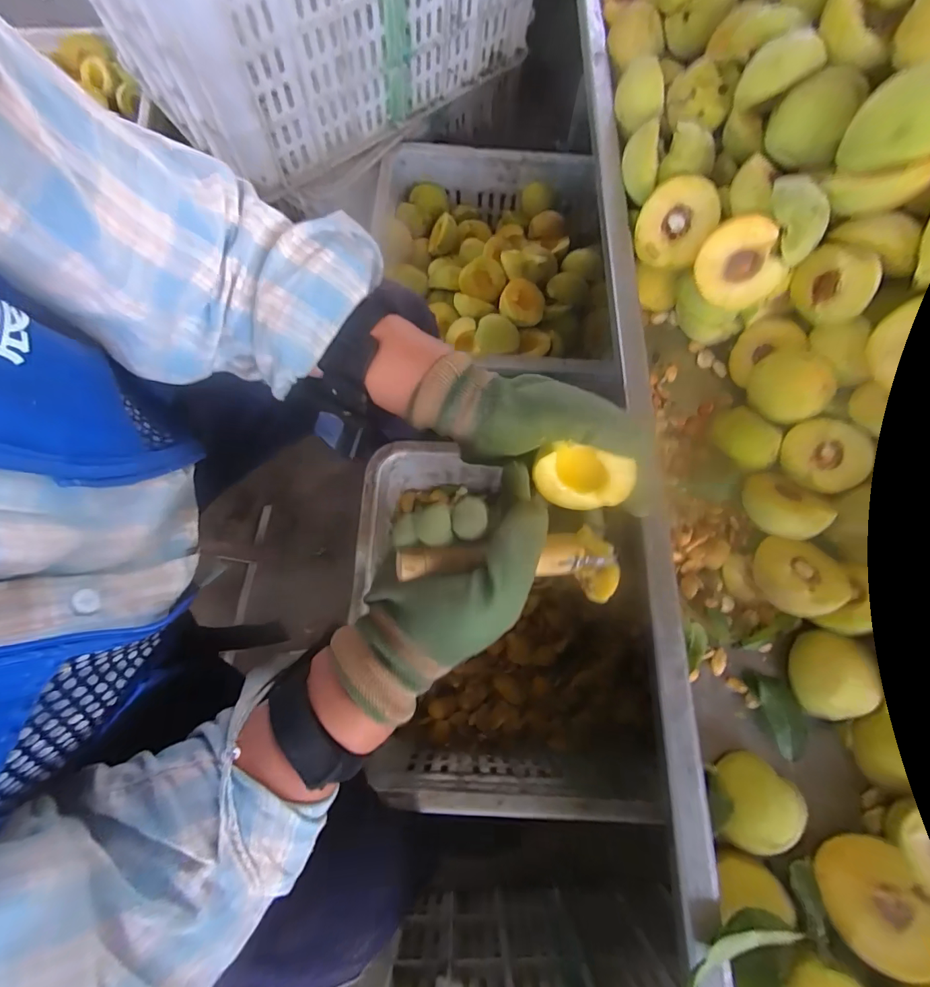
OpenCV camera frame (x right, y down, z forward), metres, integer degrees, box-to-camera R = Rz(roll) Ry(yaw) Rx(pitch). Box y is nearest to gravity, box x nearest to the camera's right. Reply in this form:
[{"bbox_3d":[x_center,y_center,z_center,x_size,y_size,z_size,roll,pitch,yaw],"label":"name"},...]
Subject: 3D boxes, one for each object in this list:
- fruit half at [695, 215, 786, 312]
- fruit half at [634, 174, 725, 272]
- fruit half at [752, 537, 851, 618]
[{"bbox_3d":[0.208,-0.177,0.336,0.054,0.061,0.028,-11,31,33],"label":"fruit half"},{"bbox_3d":[0.180,-0.222,0.365,0.060,0.028,0.063,27,118,36],"label":"fruit half"},{"bbox_3d":[0.244,0.062,0.320,0.052,0.024,0.052,13,47,13],"label":"fruit half"}]

